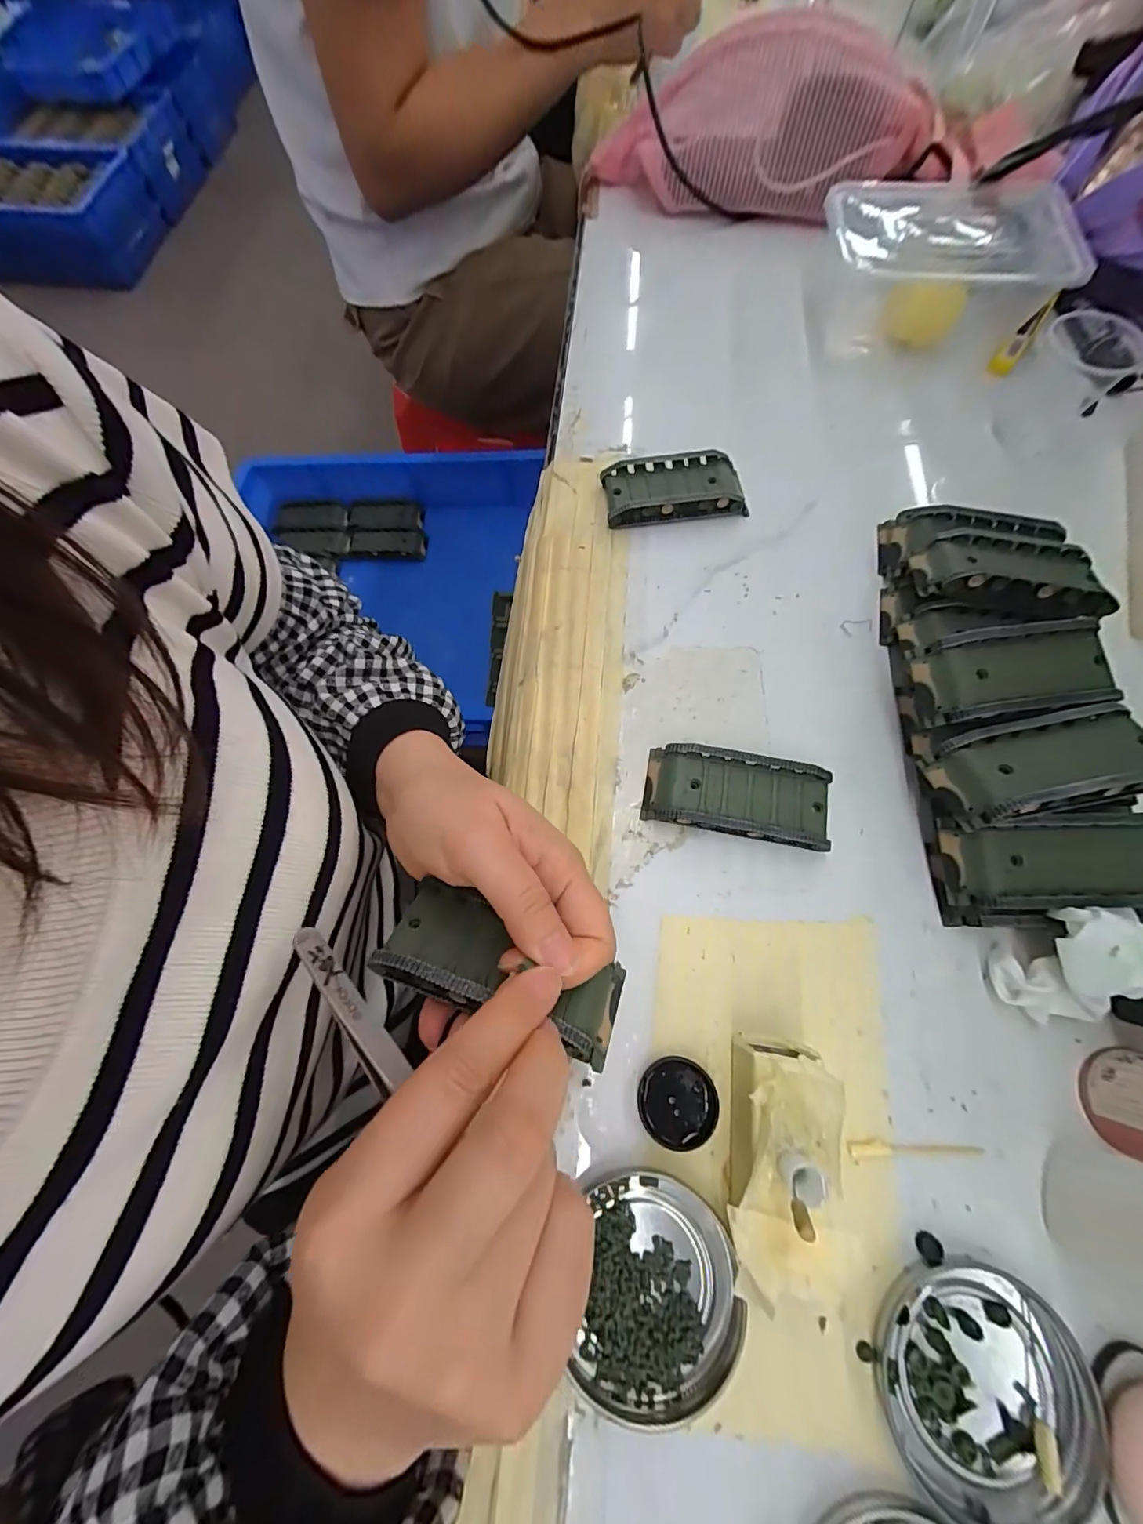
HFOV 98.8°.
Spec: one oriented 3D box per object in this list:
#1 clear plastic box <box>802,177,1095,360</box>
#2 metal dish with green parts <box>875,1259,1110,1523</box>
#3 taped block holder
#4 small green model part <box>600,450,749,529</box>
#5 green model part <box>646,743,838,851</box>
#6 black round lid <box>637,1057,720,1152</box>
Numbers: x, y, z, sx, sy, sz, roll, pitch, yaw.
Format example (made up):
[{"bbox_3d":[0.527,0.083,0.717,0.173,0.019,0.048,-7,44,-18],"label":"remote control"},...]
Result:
[{"bbox_3d":[0.273,-0.373,0.380,0.155,0.073,0.107,4,71,4],"label":"clear plastic box"},{"bbox_3d":[0.162,0.246,0.191,0.074,0.007,0.075,-1,70,2],"label":"metal dish with green parts"},{"bbox_3d":[0.085,0.164,0.205,0.043,0.041,0.086,8,71,5],"label":"taped block holder"},{"bbox_3d":[0.071,-0.189,0.339,0.095,0.022,0.042,-7,70,0],"label":"small green model part"},{"bbox_3d":[0.090,0.017,0.267,0.096,0.019,0.043,9,71,6],"label":"green model part"},{"bbox_3d":[0.049,0.157,0.226,0.035,0.006,0.035,-1,70,2],"label":"black round lid"}]

